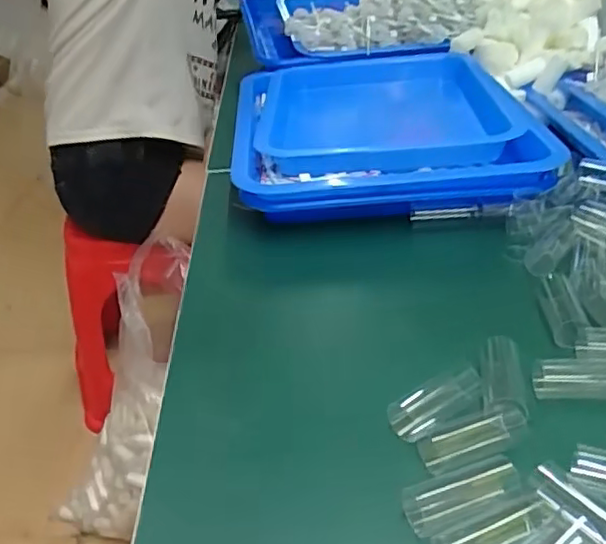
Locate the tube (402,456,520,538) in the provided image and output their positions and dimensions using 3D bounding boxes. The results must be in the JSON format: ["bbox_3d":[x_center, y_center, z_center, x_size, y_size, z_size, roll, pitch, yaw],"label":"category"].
[{"bbox_3d":[0.070,0.098,0.275,0.052,0.017,0.017,-16,36,-16],"label":"tube"}]

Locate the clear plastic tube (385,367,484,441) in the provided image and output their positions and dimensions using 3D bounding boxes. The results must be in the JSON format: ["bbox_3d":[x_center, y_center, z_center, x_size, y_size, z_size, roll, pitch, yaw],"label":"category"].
[{"bbox_3d":[0.068,0.067,0.325,0.052,0.014,0.020,-22,38,-22],"label":"clear plastic tube"}]

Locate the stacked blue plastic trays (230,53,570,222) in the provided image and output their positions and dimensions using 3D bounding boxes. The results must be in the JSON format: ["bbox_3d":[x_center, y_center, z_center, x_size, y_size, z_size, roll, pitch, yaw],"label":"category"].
[{"bbox_3d":[0.069,-0.141,0.603,0.262,0.054,0.328,-3,34,1],"label":"stacked blue plastic trays"}]

